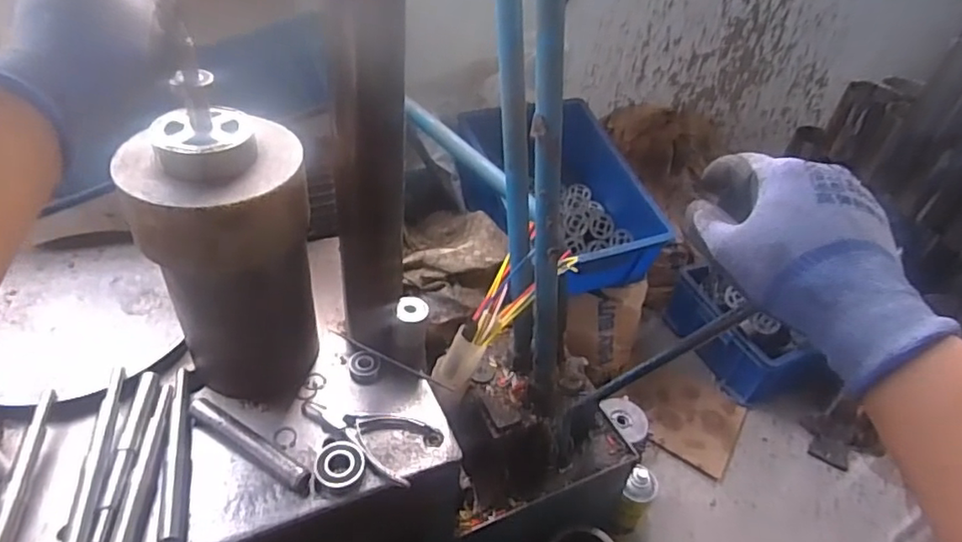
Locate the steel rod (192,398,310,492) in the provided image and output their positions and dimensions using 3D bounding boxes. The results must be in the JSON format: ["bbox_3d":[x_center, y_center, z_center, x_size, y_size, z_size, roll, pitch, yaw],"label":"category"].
[{"bbox_3d":[-0.222,0.163,0.567,0.144,0.018,0.021,26,44,20],"label":"steel rod"}]

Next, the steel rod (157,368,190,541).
[{"bbox_3d":[-0.284,0.167,0.557,0.019,0.015,0.177,-6,42,-15],"label":"steel rod"}]

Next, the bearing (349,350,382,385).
[{"bbox_3d":[-0.128,0.106,0.658,0.034,0.019,0.031,1,41,-7],"label":"bearing"}]

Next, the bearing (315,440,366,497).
[{"bbox_3d":[-0.135,0.187,0.569,0.045,0.016,0.053,-3,42,-12],"label":"bearing"}]

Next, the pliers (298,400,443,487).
[{"bbox_3d":[-0.116,0.161,0.607,0.139,0.020,0.072,21,43,16],"label":"pliers"}]

